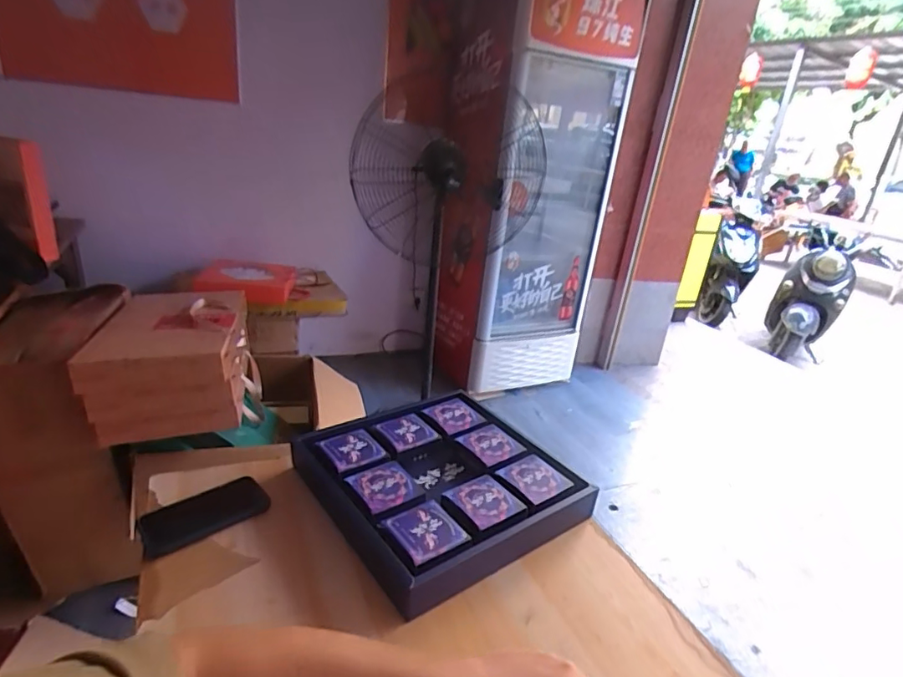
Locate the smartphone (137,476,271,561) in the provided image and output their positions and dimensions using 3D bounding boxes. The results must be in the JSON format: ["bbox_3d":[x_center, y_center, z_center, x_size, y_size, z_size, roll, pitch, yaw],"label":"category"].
[{"bbox_3d":[-0.337,0.244,0.726,0.157,0.014,0.073,-22,49,-31],"label":"smartphone"}]

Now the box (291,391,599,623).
[{"bbox_3d":[-0.018,0.223,0.830,0.342,0.071,0.345,-12,29,-38],"label":"box"}]

